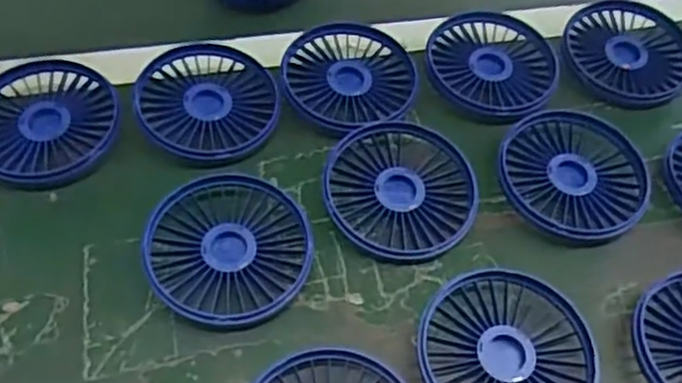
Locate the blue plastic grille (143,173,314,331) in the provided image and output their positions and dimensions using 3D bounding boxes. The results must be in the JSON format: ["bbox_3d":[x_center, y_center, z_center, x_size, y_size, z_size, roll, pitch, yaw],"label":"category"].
[{"bbox_3d":[-0.060,0.030,0.382,0.085,0.012,0.087,2,52,-3],"label":"blue plastic grille"}]

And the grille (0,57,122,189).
[{"bbox_3d":[-0.178,-0.044,0.429,0.088,0.012,0.087,-5,52,-8],"label":"grille"}]

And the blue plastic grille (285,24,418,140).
[{"bbox_3d":[0.007,-0.076,0.461,0.089,0.012,0.086,2,52,-3],"label":"blue plastic grille"}]

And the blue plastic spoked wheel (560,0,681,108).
[{"bbox_3d":[0.198,-0.098,0.497,0.085,0.018,0.085,0,64,0],"label":"blue plastic spoked wheel"}]

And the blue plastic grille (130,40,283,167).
[{"bbox_3d":[-0.083,-0.057,0.443,0.082,0.012,0.091,-17,55,-17],"label":"blue plastic grille"}]

